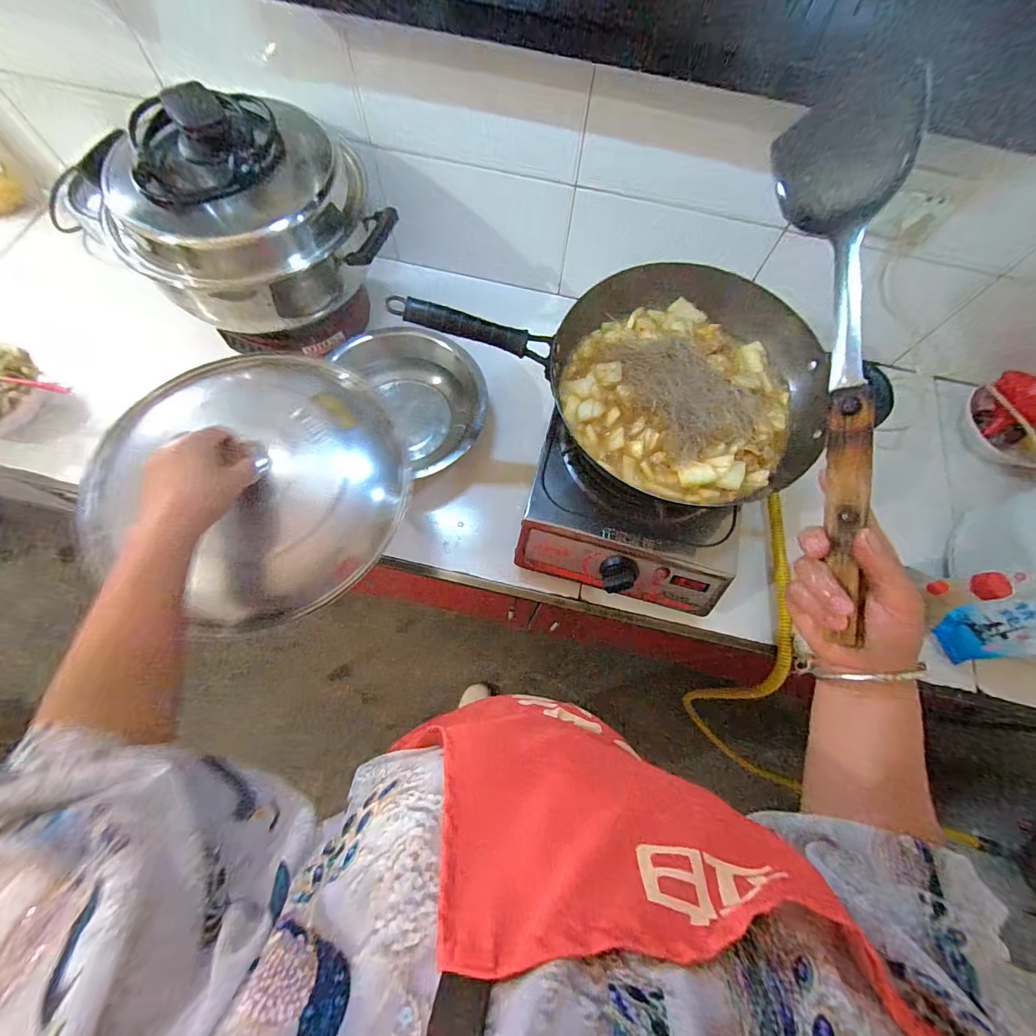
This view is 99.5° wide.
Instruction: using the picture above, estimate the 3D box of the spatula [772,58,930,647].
[{"bbox_3d":[0.236,-0.128,0.322,0.058,0.075,0.404,4,84,-1],"label":"spatula"}]

